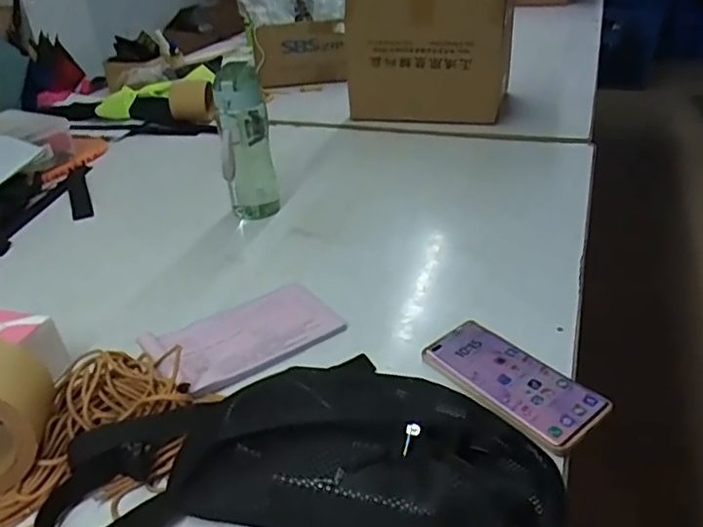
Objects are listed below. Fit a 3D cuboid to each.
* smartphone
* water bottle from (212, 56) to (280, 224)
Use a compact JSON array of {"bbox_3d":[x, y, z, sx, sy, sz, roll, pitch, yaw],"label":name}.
[{"bbox_3d":[0.148,0.107,0.546,0.076,0.011,0.163,-26,38,-30],"label":"smartphone"},{"bbox_3d":[-0.149,-0.169,0.830,0.071,0.214,0.072,-9,33,-9],"label":"water bottle"}]

